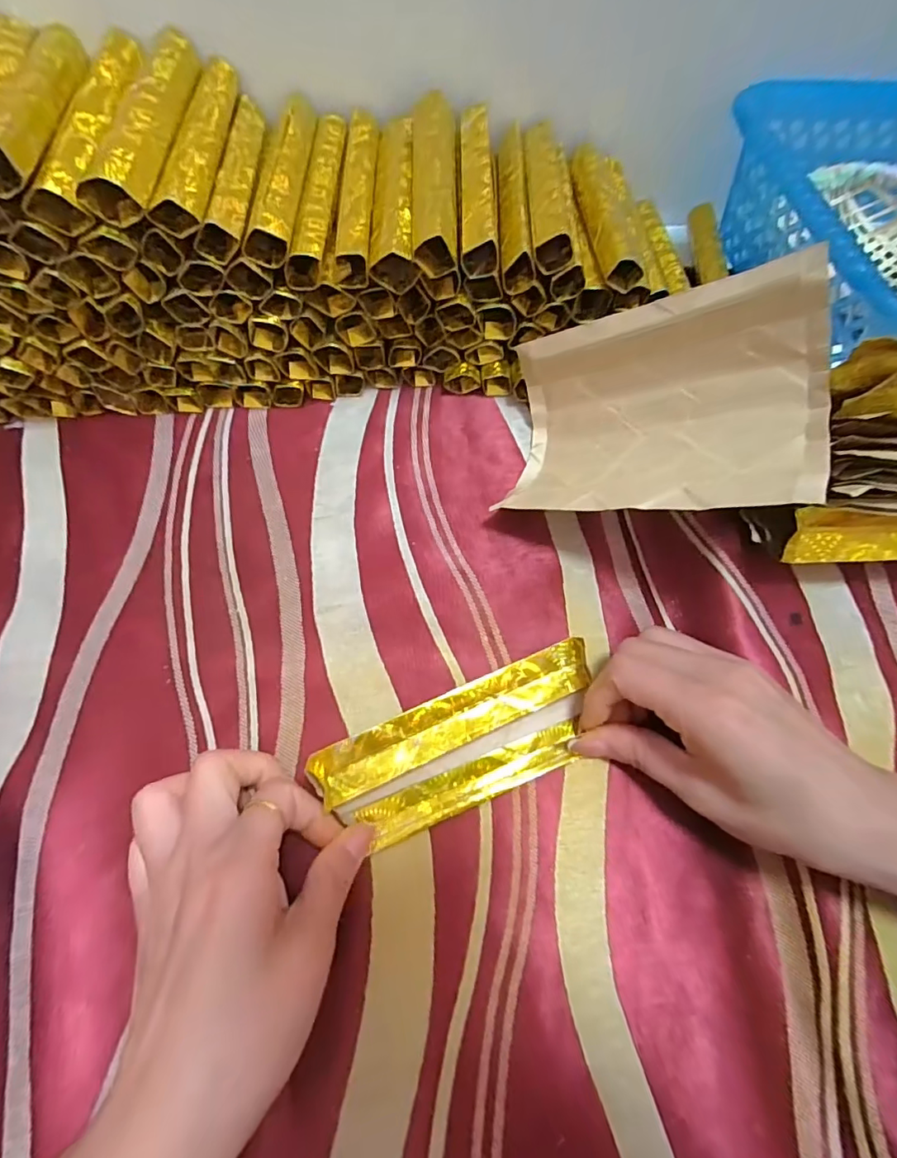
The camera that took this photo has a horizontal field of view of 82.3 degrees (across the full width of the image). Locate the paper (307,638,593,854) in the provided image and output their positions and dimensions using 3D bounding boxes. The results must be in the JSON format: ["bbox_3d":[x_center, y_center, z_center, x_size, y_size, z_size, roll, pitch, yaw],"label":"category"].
[{"bbox_3d":[0.009,0.077,0.239,0.131,0.008,0.051,-21,90,-11],"label":"paper"}]

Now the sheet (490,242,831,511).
[{"bbox_3d":[0.093,-0.085,0.254,0.150,0.087,0.076,1,29,40],"label":"sheet"}]

